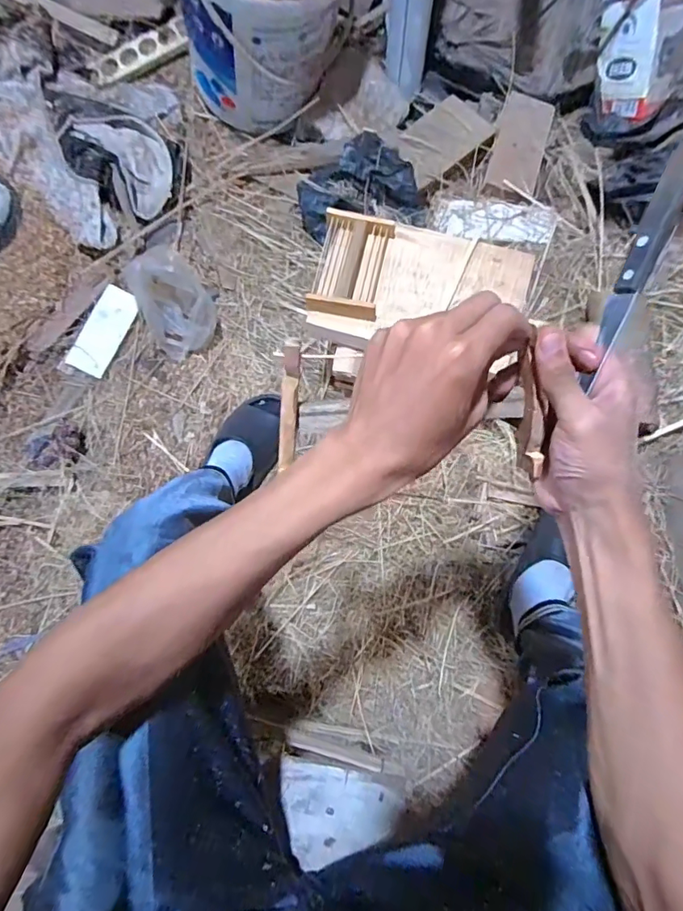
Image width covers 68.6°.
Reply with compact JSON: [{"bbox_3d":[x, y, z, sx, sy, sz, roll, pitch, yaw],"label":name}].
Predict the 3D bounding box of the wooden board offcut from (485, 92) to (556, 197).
[{"bbox_3d":[0.361,-0.625,1.006,0.098,0.012,0.211,15,85,7],"label":"wooden board offcut"}]

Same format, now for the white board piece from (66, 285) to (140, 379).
[{"bbox_3d":[-0.422,-0.221,0.892,0.073,0.009,0.161,26,83,6],"label":"white board piece"}]

